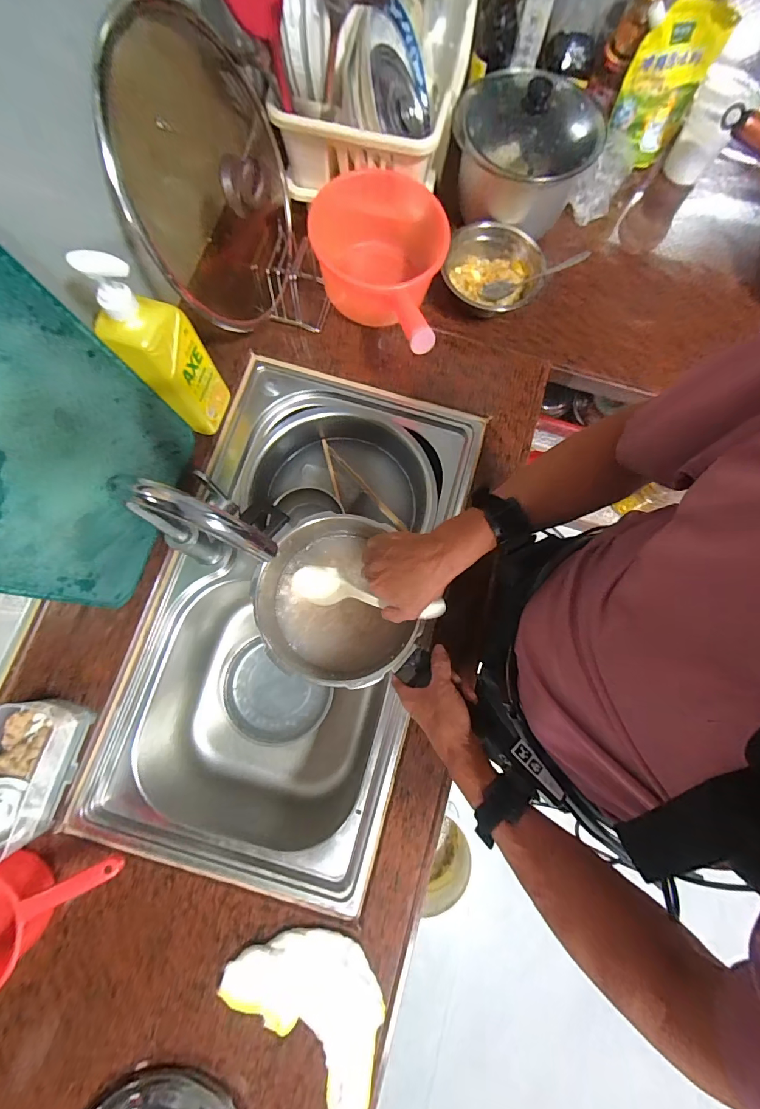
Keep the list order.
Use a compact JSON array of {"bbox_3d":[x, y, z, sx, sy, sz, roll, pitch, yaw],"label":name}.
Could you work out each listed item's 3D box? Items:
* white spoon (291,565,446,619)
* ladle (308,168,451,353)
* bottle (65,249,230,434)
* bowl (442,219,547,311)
[{"bbox_3d":[-0.020,0.052,0.556,0.231,0.045,0.051,7,76,31],"label":"white spoon"},{"bbox_3d":[0.028,-0.437,0.659,0.185,0.127,0.320,-20,79,-5],"label":"ladle"},{"bbox_3d":[-0.278,-0.261,0.520,0.066,0.268,0.079,16,78,2],"label":"bottle"},{"bbox_3d":[0.193,-0.487,0.707,0.159,0.061,0.148,0,78,-1],"label":"bowl"}]

